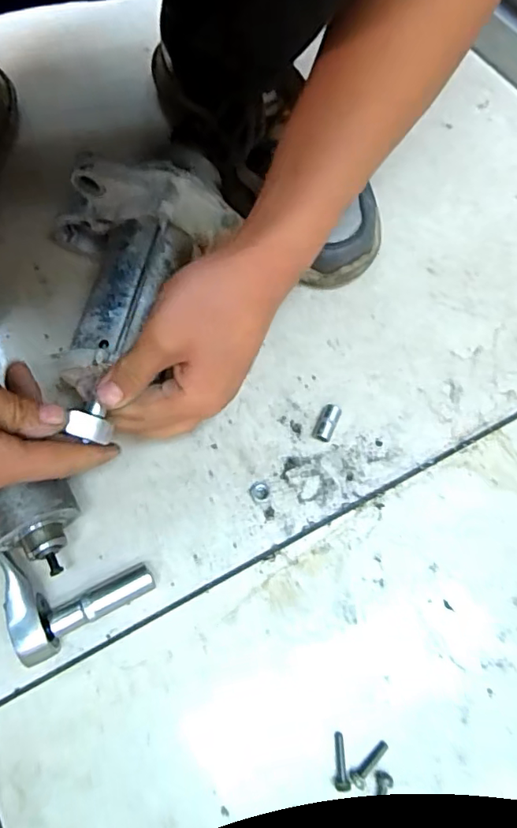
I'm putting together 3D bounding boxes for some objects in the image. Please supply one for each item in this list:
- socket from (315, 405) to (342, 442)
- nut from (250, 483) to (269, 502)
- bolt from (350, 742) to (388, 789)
[{"bbox_3d":[0.049,0.007,0.377,0.011,0.010,0.026,23,72,7],"label":"socket"},{"bbox_3d":[0.001,0.053,0.364,0.013,0.004,0.013,0,71,-1],"label":"nut"},{"bbox_3d":[0.065,0.205,0.311,0.009,0.005,0.028,42,76,12],"label":"bolt"}]

